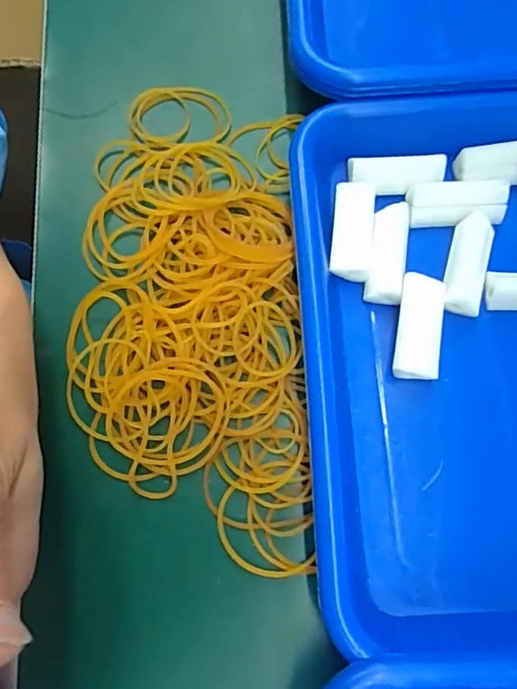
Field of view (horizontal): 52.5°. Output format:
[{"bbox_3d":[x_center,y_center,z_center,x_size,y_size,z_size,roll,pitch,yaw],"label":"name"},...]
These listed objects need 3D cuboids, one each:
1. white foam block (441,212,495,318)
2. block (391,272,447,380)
[{"bbox_3d":[0.098,-0.038,0.245,0.018,0.010,0.050,17,73,5],"label":"white foam block"},{"bbox_3d":[0.071,-0.007,0.233,0.020,0.017,0.045,9,73,3],"label":"block"}]

